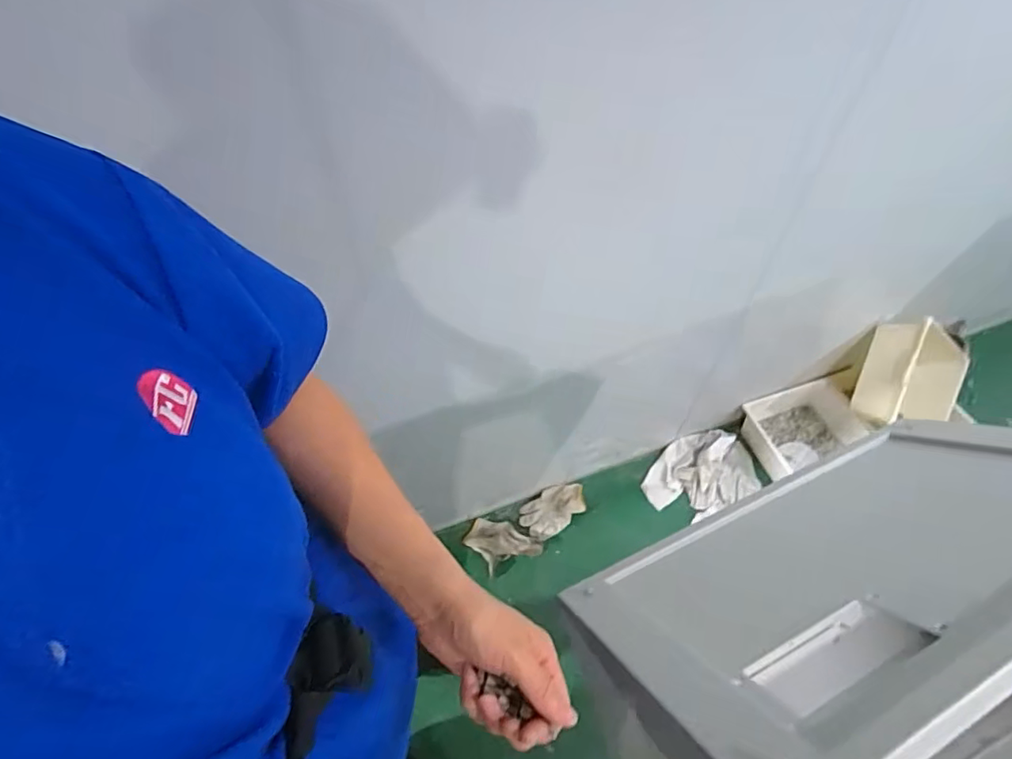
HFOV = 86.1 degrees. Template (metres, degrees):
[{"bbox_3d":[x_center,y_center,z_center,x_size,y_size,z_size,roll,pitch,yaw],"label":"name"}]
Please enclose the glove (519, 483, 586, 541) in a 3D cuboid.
[{"bbox_3d":[0.125,0.341,1.412,0.185,0.040,0.102,-30,62,-19],"label":"glove"}]

